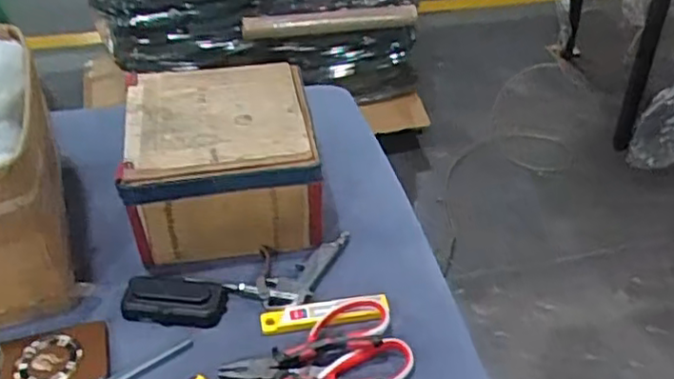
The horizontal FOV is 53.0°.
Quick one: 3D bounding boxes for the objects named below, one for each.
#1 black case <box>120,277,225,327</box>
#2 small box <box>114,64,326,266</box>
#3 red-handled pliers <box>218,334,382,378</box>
[{"bbox_3d":[-0.172,0.114,0.717,0.109,0.020,0.057,7,39,7],"label":"black case"},{"bbox_3d":[-0.135,-0.033,0.811,0.214,0.133,0.208,-5,39,-8],"label":"small box"},{"bbox_3d":[-0.032,0.173,0.644,0.152,0.026,0.057,-3,39,-6],"label":"red-handled pliers"}]

